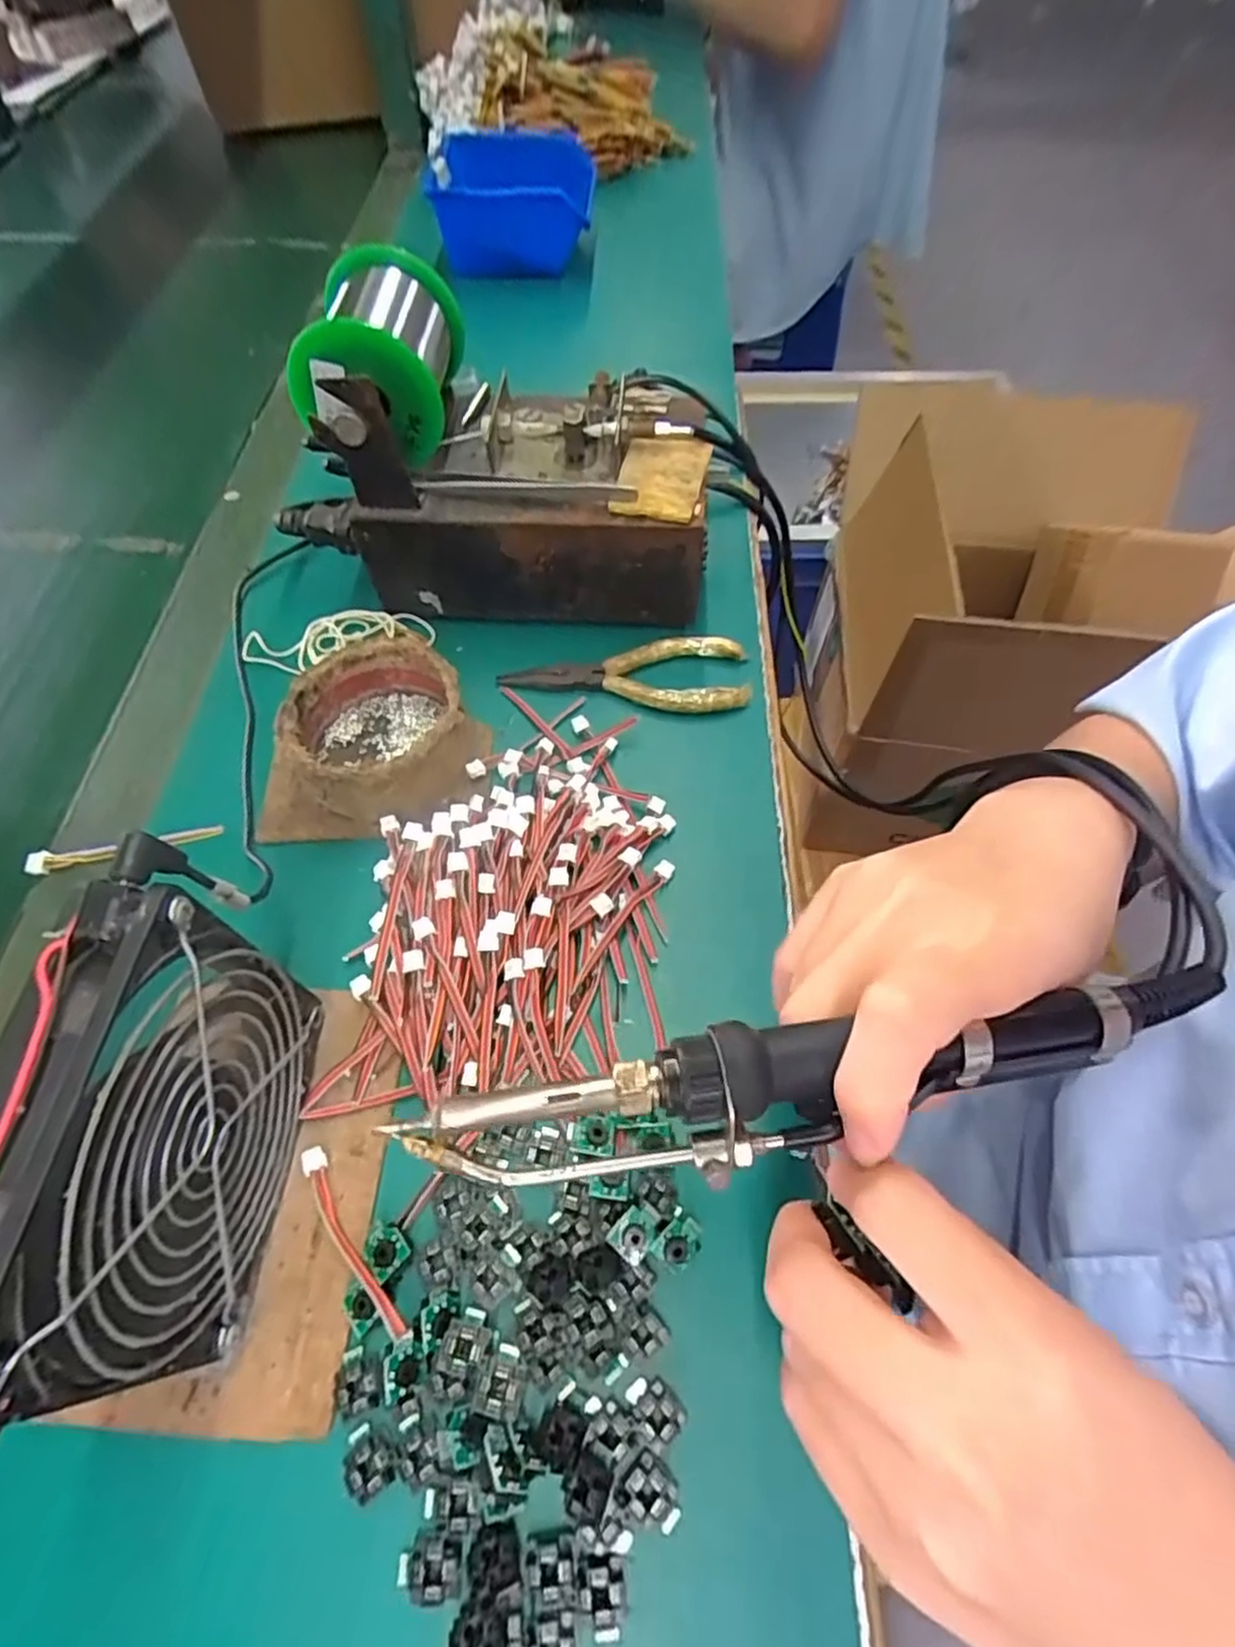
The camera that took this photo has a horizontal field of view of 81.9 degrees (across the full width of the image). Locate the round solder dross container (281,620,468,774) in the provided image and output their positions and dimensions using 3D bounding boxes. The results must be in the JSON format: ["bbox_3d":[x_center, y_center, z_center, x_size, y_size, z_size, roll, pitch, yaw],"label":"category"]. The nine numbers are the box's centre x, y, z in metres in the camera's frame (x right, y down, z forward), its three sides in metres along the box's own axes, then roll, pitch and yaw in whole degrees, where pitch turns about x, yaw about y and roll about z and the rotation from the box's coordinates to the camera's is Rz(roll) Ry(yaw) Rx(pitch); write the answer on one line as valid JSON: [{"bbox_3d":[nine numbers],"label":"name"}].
[{"bbox_3d":[-0.115,-0.047,0.345,0.079,0.042,0.079,0,60,-1],"label":"round solder dross container"}]

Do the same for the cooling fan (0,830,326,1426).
[{"bbox_3d":[-0.132,0.091,0.216,0.026,0.130,0.124,4,60,2],"label":"cooling fan"}]

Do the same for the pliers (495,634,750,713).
[{"bbox_3d":[0.004,-0.081,0.382,0.131,0.010,0.046,1,60,0],"label":"pliers"}]

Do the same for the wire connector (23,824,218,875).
[{"bbox_3d":[-0.232,0.012,0.338,0.086,0.010,0.011,-13,61,-6],"label":"wire connector"}]

